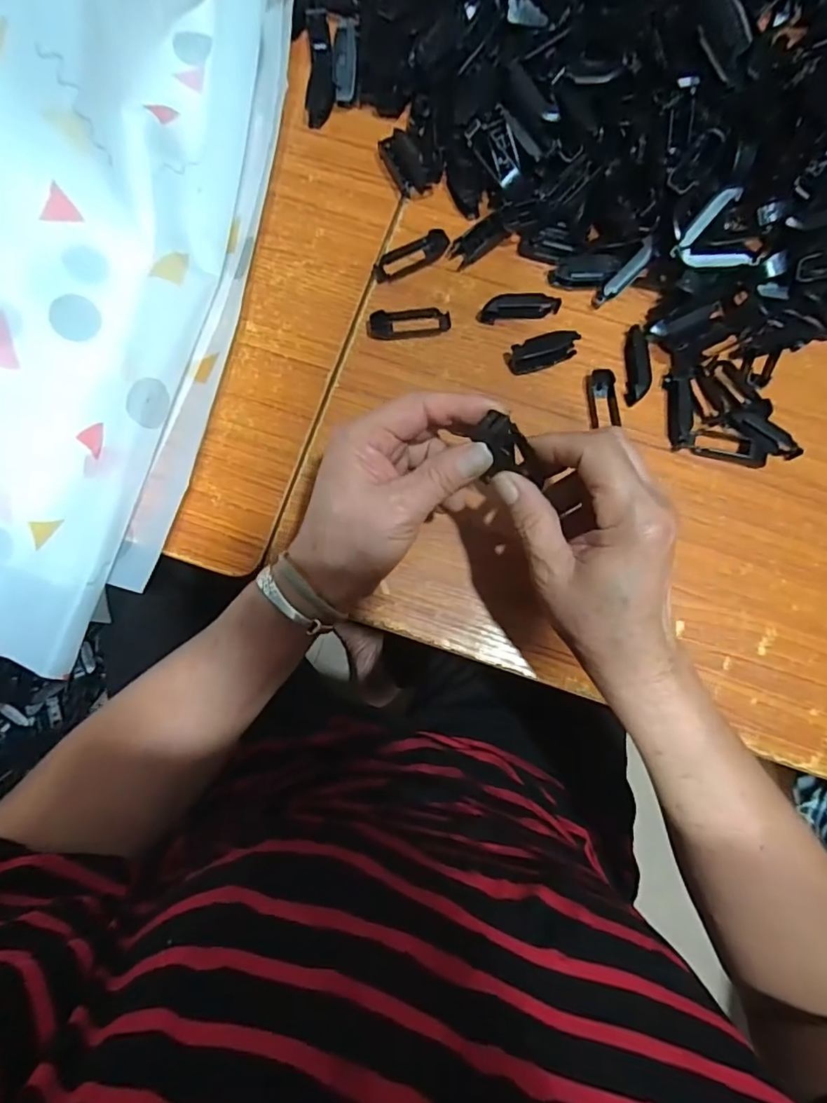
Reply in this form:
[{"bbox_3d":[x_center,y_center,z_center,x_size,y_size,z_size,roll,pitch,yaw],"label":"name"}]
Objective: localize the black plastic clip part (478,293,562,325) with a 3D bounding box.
[{"bbox_3d":[0.076,-0.176,0.387,0.057,0.012,0.015,-8,82,-3],"label":"black plastic clip part"}]

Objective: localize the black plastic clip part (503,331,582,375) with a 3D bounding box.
[{"bbox_3d":[0.092,-0.142,0.382,0.050,0.013,0.018,-21,82,-4],"label":"black plastic clip part"}]

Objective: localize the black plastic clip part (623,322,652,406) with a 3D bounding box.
[{"bbox_3d":[0.158,-0.133,0.381,0.014,0.016,0.056,0,81,-1],"label":"black plastic clip part"}]

